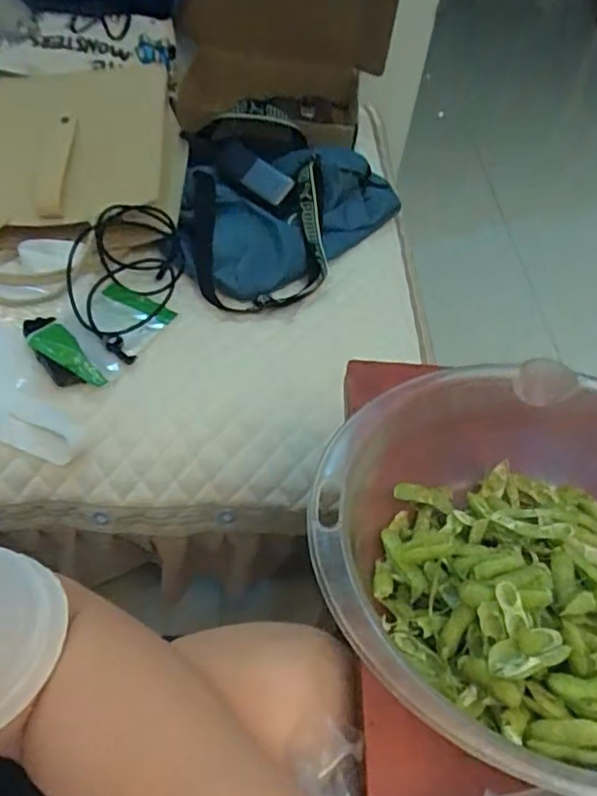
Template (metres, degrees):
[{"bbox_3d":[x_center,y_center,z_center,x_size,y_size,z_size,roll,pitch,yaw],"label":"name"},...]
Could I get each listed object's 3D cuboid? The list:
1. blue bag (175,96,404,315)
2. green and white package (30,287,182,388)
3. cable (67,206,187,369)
[{"bbox_3d":[-0.007,-0.298,0.943,0.340,0.111,0.363,1,51,-6],"label":"blue bag"},{"bbox_3d":[-0.251,-0.086,0.791,0.104,0.035,0.170,25,53,14],"label":"green and white package"},{"bbox_3d":[-0.227,-0.153,0.798,0.151,0.107,0.186,-2,51,-8],"label":"cable"}]

